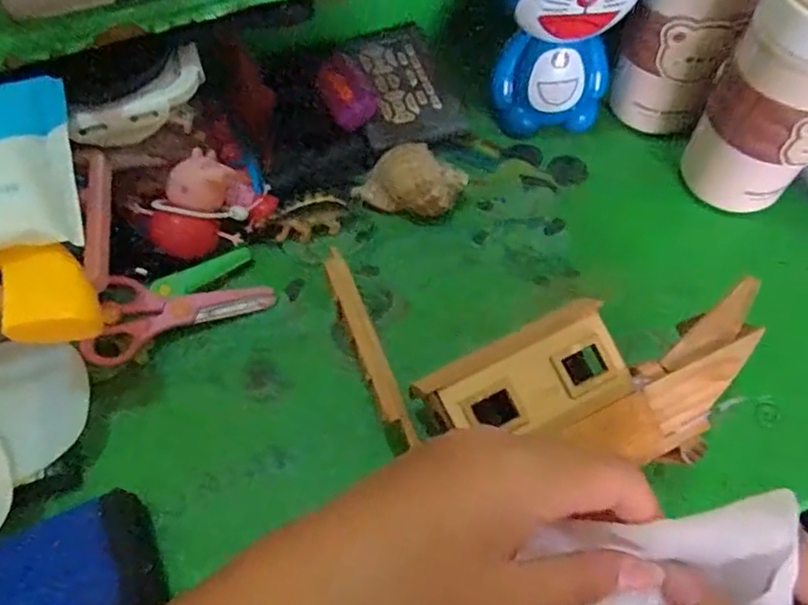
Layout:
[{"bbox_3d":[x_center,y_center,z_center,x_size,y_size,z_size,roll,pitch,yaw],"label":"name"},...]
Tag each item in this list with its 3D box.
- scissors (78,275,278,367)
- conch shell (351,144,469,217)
[{"bbox_3d":[-0.154,-0.002,0.417,0.123,0.014,0.054,-22,83,-23],"label":"scissors"},{"bbox_3d":[0.005,-0.090,0.463,0.077,0.044,0.048,20,63,13],"label":"conch shell"}]

